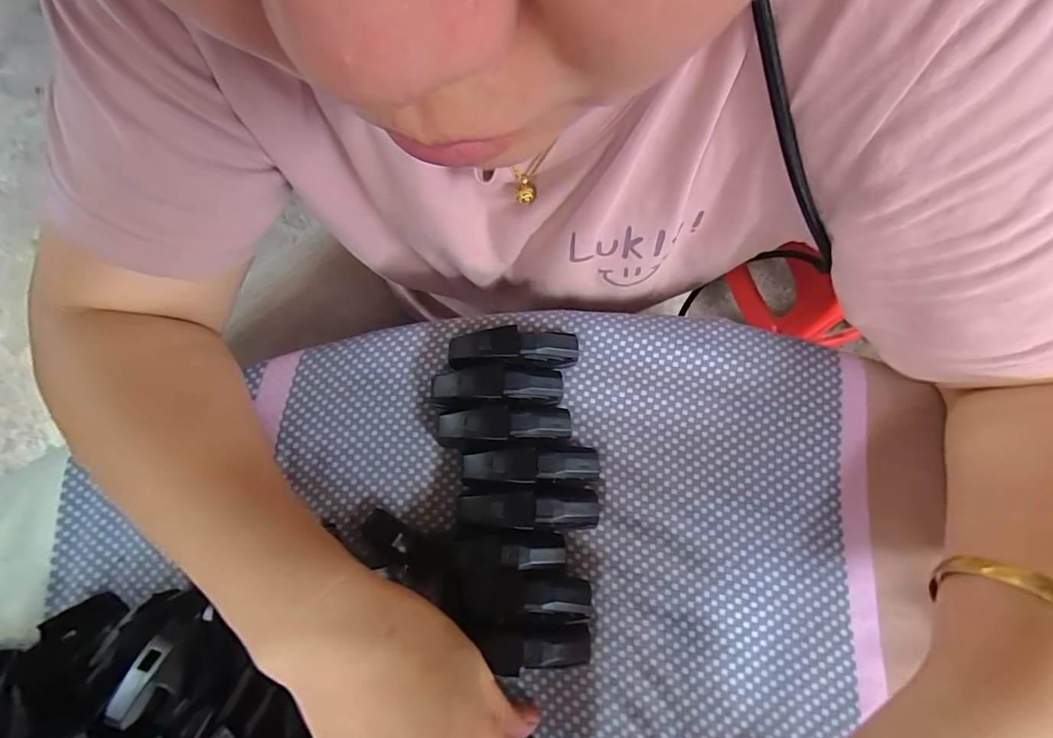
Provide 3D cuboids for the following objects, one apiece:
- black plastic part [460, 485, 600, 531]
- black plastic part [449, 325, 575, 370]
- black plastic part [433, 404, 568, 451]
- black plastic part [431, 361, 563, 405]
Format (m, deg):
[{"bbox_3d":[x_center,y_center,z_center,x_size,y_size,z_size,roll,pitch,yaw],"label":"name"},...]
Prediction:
[{"bbox_3d":[0.000,0.070,0.245,0.072,0.024,0.021,3,74,3],"label":"black plastic part"},{"bbox_3d":[-0.008,-0.011,0.268,0.073,0.025,0.017,-1,74,2],"label":"black plastic part"},{"bbox_3d":[-0.014,0.031,0.259,0.073,0.021,0.021,-5,74,0],"label":"black plastic part"},{"bbox_3d":[-0.016,0.006,0.264,0.071,0.026,0.023,1,74,2],"label":"black plastic part"}]

